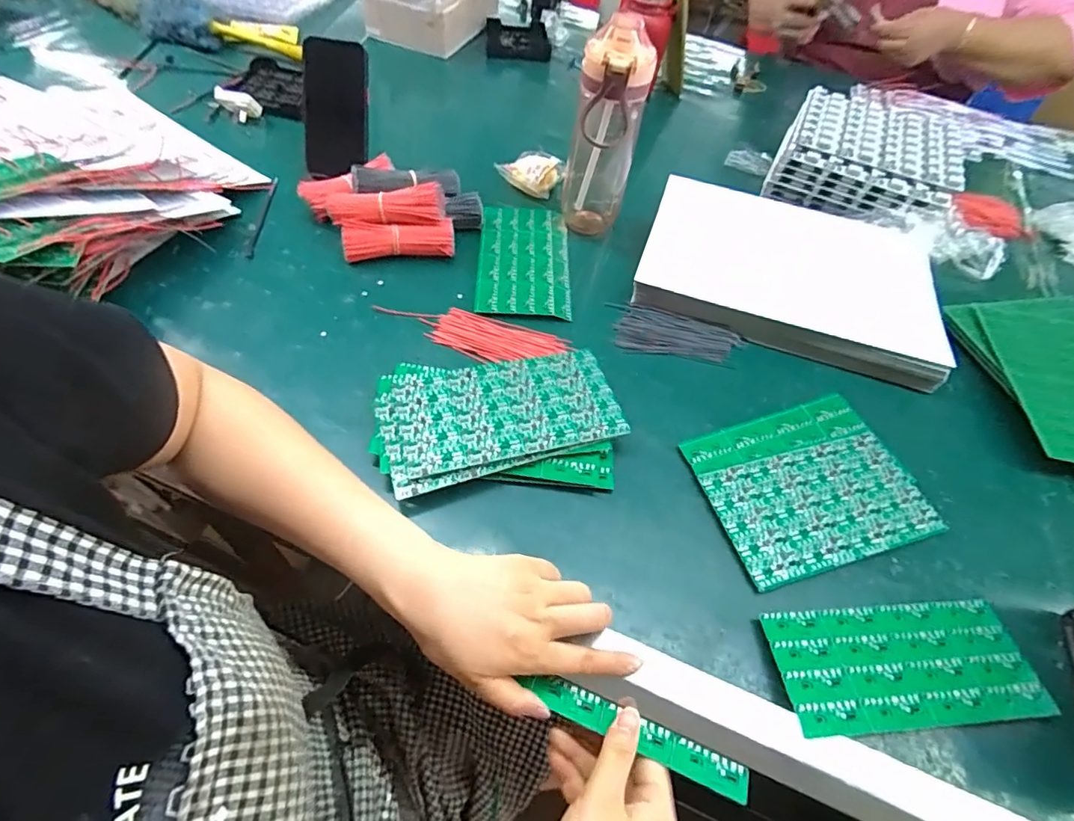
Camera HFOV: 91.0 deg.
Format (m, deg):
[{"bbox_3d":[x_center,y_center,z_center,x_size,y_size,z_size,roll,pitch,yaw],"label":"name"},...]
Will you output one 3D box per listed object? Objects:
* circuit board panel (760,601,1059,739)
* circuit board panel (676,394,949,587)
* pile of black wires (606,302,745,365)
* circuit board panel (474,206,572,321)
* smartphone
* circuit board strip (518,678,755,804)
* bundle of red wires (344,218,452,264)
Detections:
[{"bbox_3d":[0.261,0.179,0.375,0.186,0.010,0.078,-1,54,-7],"label":"circuit board panel"},{"bbox_3d":[0.238,0.063,0.463,0.189,0.004,0.142,-14,57,-14],"label":"circuit board panel"},{"bbox_3d":[0.147,-0.077,0.562,0.136,0.012,0.062,18,54,7],"label":"pile of black wires"},{"bbox_3d":[-0.014,-0.176,0.614,0.104,0.012,0.183,3,55,-3],"label":"circuit board panel"},{"bbox_3d":[-0.247,-0.364,0.649,0.078,0.154,0.007,13,40,-3],"label":"smartphone"},{"bbox_3d":[0.064,0.206,0.336,0.141,0.007,0.021,21,56,9],"label":"circuit board strip"},{"bbox_3d":[-0.155,-0.192,0.597,0.120,0.038,0.026,-9,56,-11],"label":"bundle of red wires"}]

